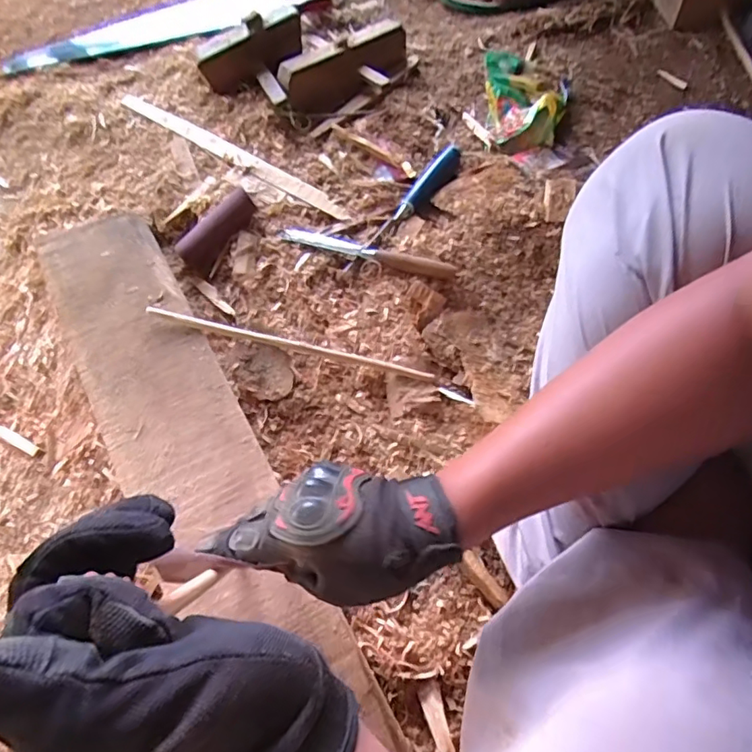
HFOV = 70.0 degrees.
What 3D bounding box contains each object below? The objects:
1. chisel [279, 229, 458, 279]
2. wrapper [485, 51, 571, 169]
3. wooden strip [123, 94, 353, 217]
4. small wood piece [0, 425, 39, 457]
[{"bbox_3d":[-0.009,-0.144,0.622,0.205,0.016,0.022,16,67,6],"label":"chisel"},{"bbox_3d":[0.199,-0.348,0.705,0.111,0.032,0.187,8,66,2],"label":"wrapper"},{"bbox_3d":[-0.188,-0.285,0.685,0.354,0.004,0.026,30,69,11],"label":"wooden strip"},{"bbox_3d":[-0.384,0.064,0.564,0.074,0.006,0.012,25,68,9],"label":"small wood piece"}]

